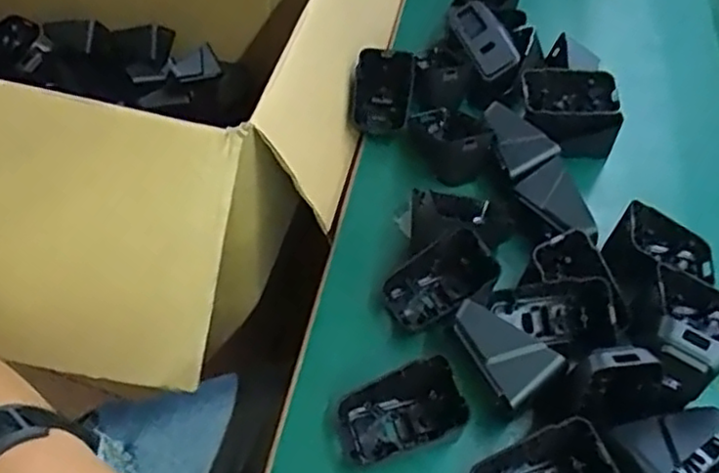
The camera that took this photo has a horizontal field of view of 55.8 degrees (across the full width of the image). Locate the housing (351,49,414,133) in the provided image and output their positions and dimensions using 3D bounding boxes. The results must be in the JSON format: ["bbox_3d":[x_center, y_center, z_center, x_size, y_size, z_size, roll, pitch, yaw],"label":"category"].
[{"bbox_3d":[0.018,-0.115,0.544,0.046,0.017,0.066,2,88,12],"label":"housing"}]

